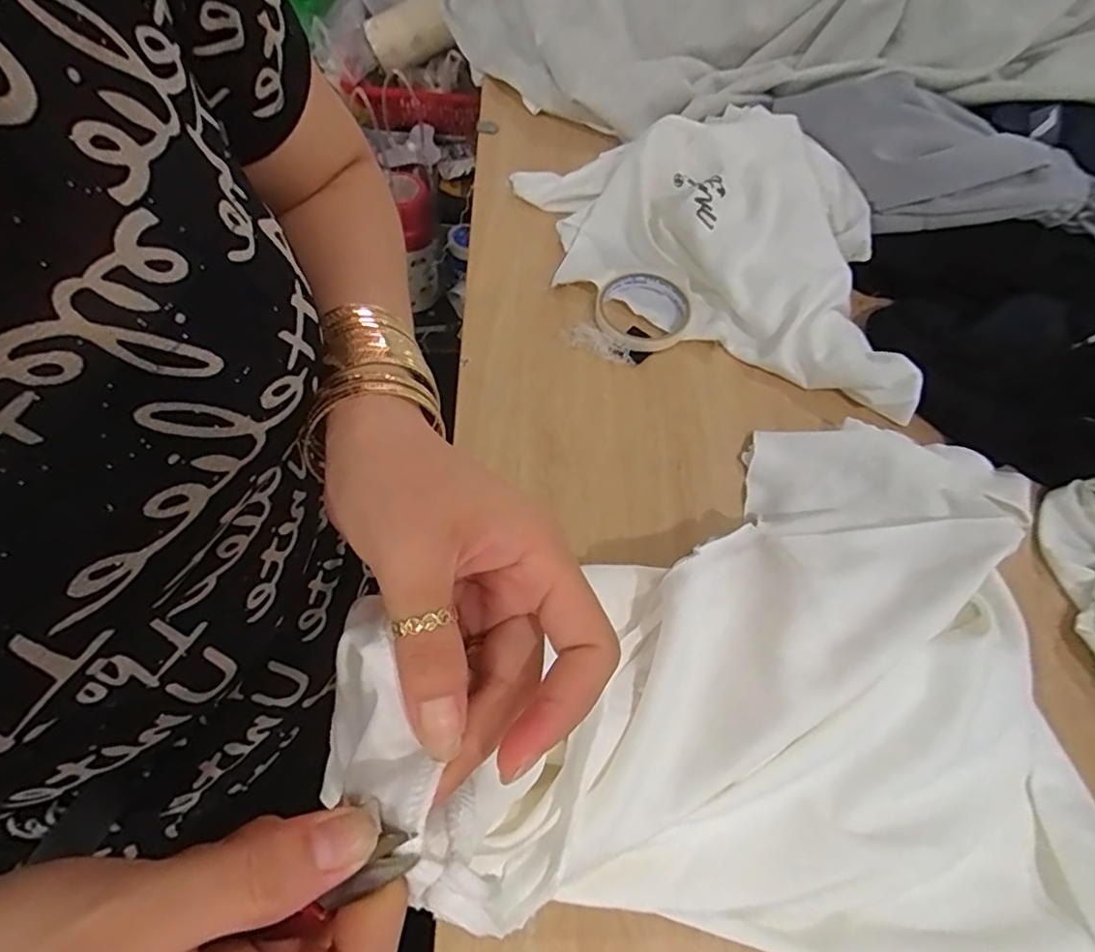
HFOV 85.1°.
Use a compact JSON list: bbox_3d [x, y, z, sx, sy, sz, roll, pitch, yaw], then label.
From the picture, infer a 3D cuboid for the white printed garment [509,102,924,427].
[{"bbox_3d":[0.170,-0.255,0.579,0.413,0.075,0.274,23,61,7],"label":"white printed garment"}]

